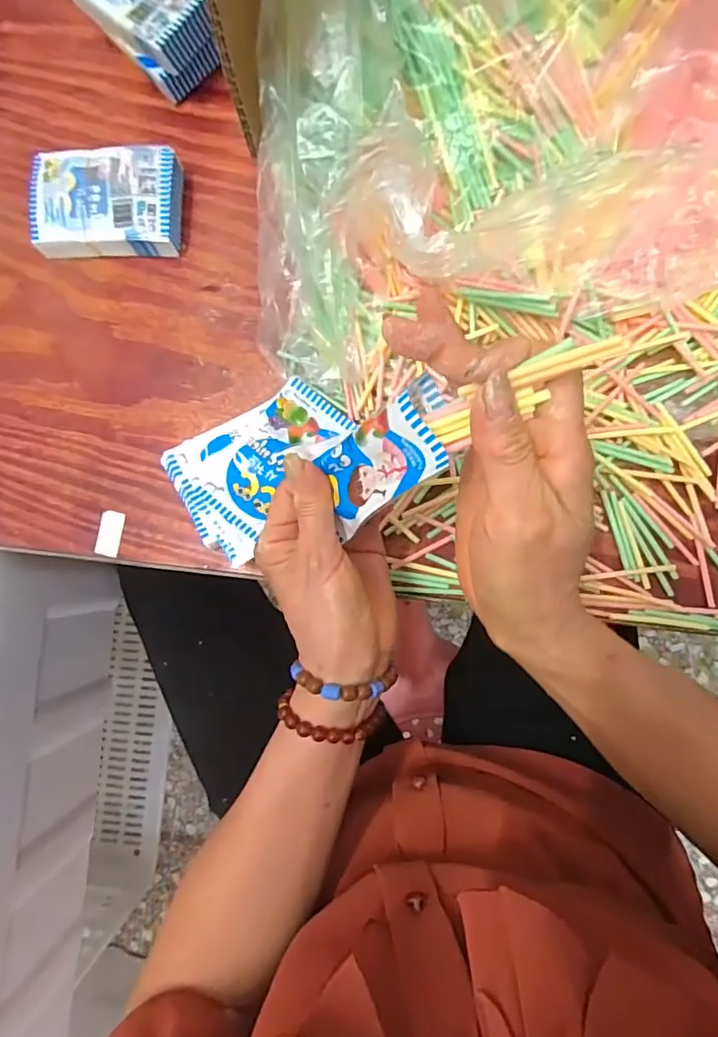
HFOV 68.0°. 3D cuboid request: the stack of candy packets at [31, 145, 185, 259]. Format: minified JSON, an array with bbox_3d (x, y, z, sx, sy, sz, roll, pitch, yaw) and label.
[{"bbox_3d":[-0.186,-0.231,0.394,0.105,0.028,0.069,-1,86,5],"label":"stack of candy packets"}]

